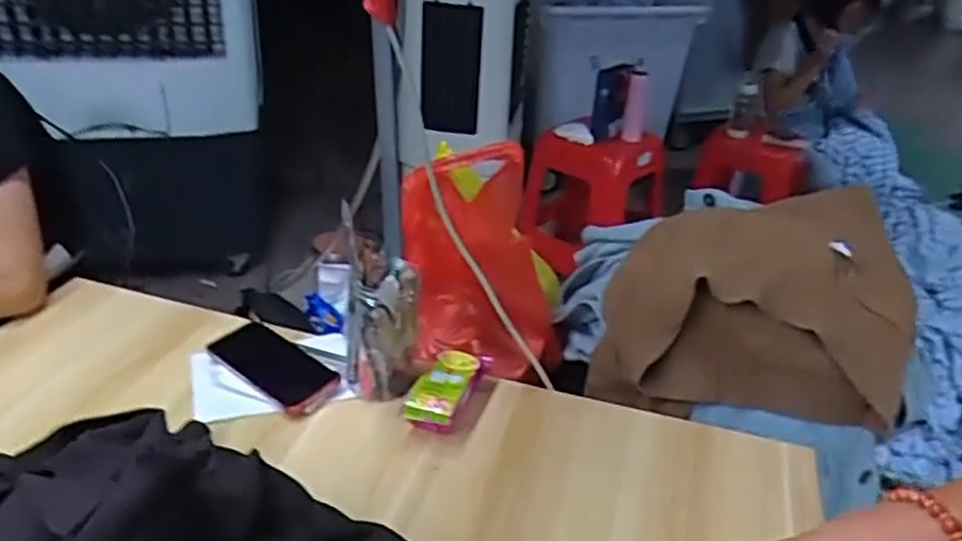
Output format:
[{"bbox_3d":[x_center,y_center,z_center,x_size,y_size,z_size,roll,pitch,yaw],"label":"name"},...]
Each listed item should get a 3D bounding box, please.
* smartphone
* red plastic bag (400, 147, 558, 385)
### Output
[{"bbox_3d":[-0.243,0.110,0.890,0.160,0.011,0.071,26,44,27],"label":"smartphone"},{"bbox_3d":[0.006,-0.018,1.041,0.223,0.301,0.121,1,30,-6],"label":"red plastic bag"}]

